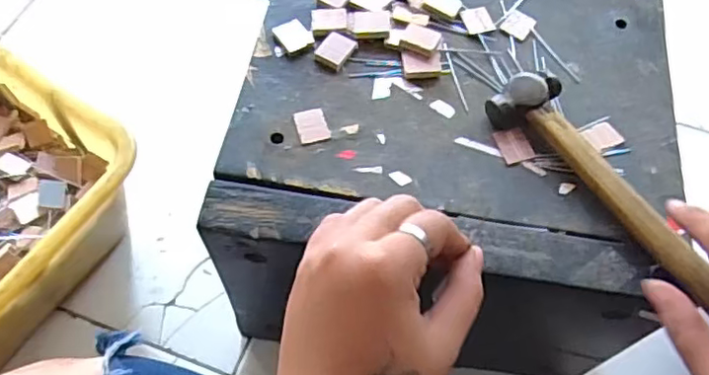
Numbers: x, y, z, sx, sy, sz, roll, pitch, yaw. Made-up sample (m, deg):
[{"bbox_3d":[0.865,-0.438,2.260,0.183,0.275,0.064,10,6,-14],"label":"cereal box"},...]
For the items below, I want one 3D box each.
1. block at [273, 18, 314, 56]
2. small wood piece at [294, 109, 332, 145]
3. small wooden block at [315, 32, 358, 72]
[{"bbox_3d":[-0.041,-0.101,0.416,0.021,0.005,0.025,-28,66,-15],"label":"block"},{"bbox_3d":[-0.026,-0.039,0.386,0.019,0.004,0.024,-14,63,-8],"label":"small wood piece"},{"bbox_3d":[-0.012,-0.090,0.409,0.020,0.005,0.026,28,65,14],"label":"small wooden block"}]

